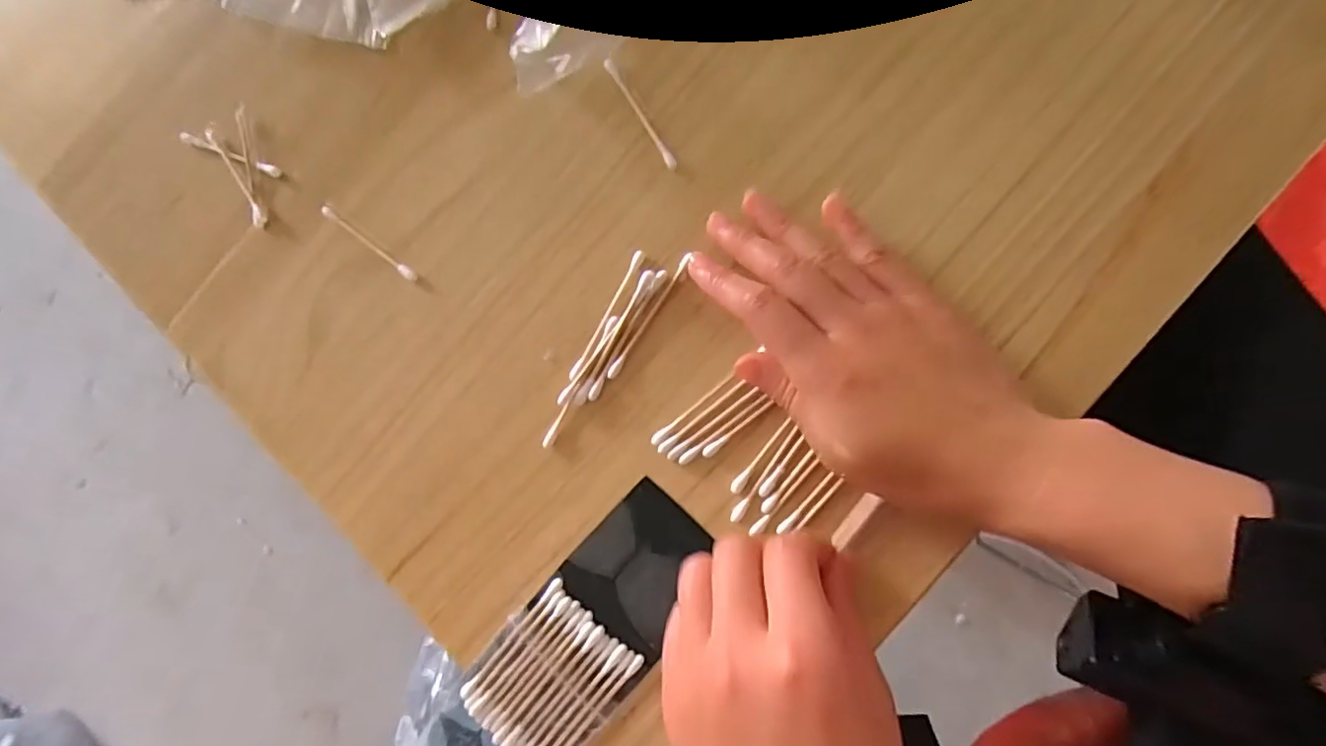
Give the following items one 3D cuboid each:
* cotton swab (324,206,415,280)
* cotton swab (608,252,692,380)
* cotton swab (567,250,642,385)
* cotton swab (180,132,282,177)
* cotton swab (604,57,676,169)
[{"bbox_3d":[-0.156,-0.069,0.320,0.067,0.004,0.006,37,91,14],"label":"cotton swab"},{"bbox_3d":[-0.007,-0.027,0.289,0.005,0.007,0.068,34,90,14],"label":"cotton swab"},{"bbox_3d":[-0.028,-0.028,0.295,0.005,0.005,0.071,28,89,14],"label":"cotton swab"},{"bbox_3d":[-0.254,-0.128,0.354,0.074,0.007,0.006,22,87,13],"label":"cotton swab"},{"bbox_3d":[-0.012,-0.130,0.301,0.005,0.004,0.068,-31,78,6],"label":"cotton swab"}]

